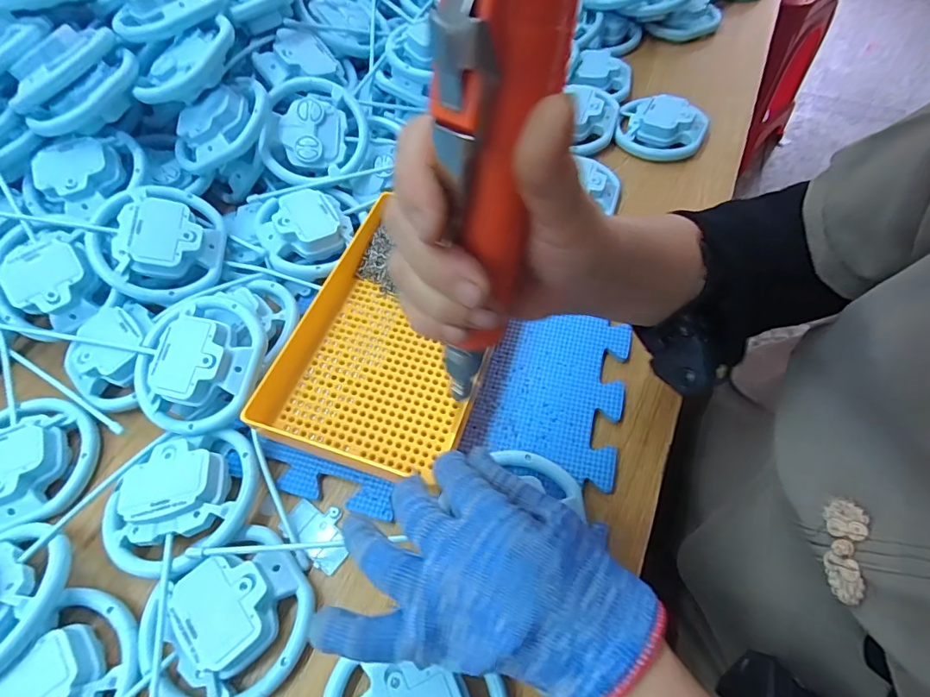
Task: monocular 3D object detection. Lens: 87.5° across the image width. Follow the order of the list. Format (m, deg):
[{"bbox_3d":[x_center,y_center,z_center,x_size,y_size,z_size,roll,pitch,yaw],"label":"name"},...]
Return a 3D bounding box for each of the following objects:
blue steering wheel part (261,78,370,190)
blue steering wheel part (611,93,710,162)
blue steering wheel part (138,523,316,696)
[{"bbox_3d":[-0.141,-0.204,0.464,0.091,0.028,0.099,5,86,-10],"label":"blue steering wheel part"},{"bbox_3d":[0.211,-0.240,0.525,0.091,0.024,0.076,17,61,12],"label":"blue steering wheel part"},{"bbox_3d":[-0.144,0.167,0.295,0.095,0.021,0.091,-1,59,1],"label":"blue steering wheel part"}]

